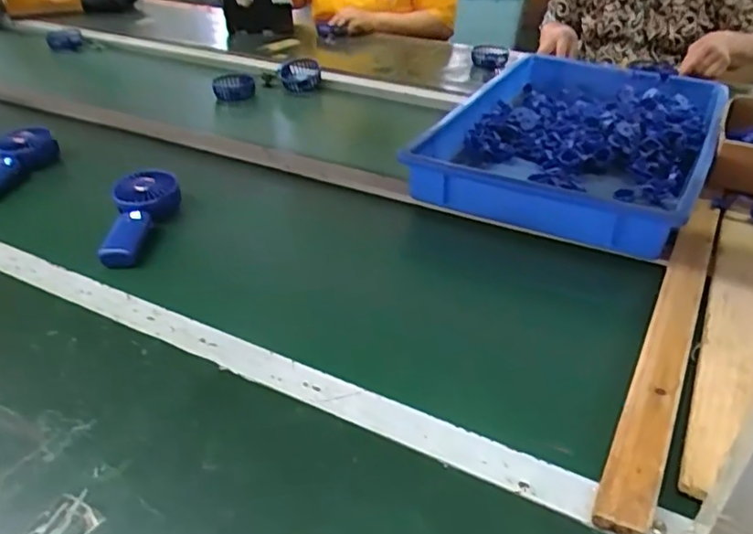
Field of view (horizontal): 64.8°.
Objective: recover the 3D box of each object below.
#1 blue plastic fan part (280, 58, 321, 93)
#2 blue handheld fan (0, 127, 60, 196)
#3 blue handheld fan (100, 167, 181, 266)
[{"bbox_3d":[-0.161,-0.416,1.290,0.091,0.047,0.098,-6,36,-5],"label":"blue plastic fan part"},{"bbox_3d":[-0.580,-0.162,0.933,0.096,0.048,0.196,0,36,3],"label":"blue handheld fan"},{"bbox_3d":[-0.311,-0.070,0.788,0.082,0.039,0.172,-6,36,-5],"label":"blue handheld fan"}]

